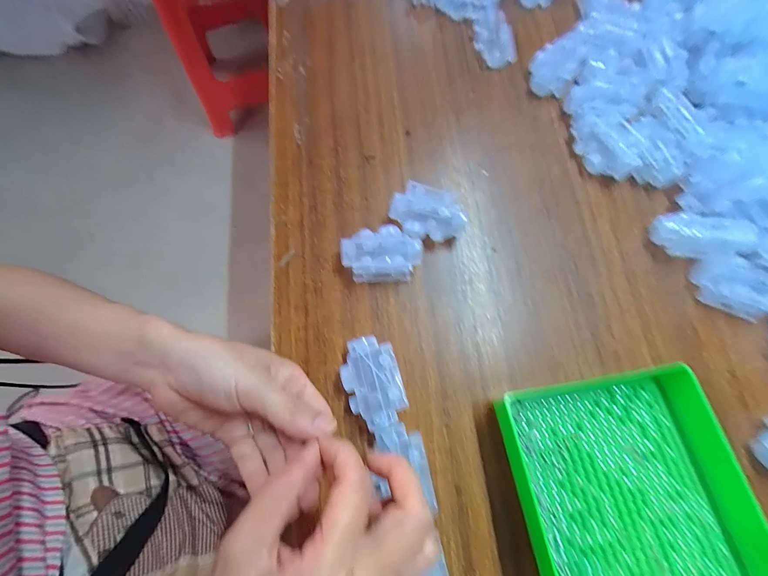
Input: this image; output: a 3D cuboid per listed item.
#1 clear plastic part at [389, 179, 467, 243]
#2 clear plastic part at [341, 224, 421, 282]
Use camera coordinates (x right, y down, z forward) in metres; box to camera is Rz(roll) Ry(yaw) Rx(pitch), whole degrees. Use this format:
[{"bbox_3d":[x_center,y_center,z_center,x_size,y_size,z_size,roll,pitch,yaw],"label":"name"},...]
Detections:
[{"bbox_3d":[0.040,-0.066,0.302,0.068,0.027,0.044,16,75,3],"label":"clear plastic part"},{"bbox_3d":[-0.002,-0.031,0.292,0.070,0.028,0.047,-2,75,-1],"label":"clear plastic part"}]

